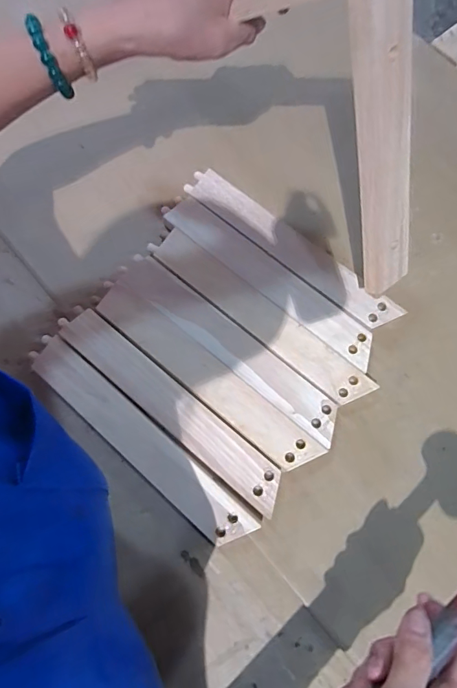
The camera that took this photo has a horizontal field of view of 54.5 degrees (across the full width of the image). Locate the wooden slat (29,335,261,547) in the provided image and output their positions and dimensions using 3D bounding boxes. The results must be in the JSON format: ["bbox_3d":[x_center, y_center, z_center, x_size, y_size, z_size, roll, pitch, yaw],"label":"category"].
[{"bbox_3d":[-0.096,0.097,0.453,0.280,0.026,0.044,41,76,11],"label":"wooden slat"}]

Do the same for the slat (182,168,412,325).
[{"bbox_3d":[0.069,-0.112,0.520,0.282,0.017,0.045,38,76,10],"label":"slat"}]

